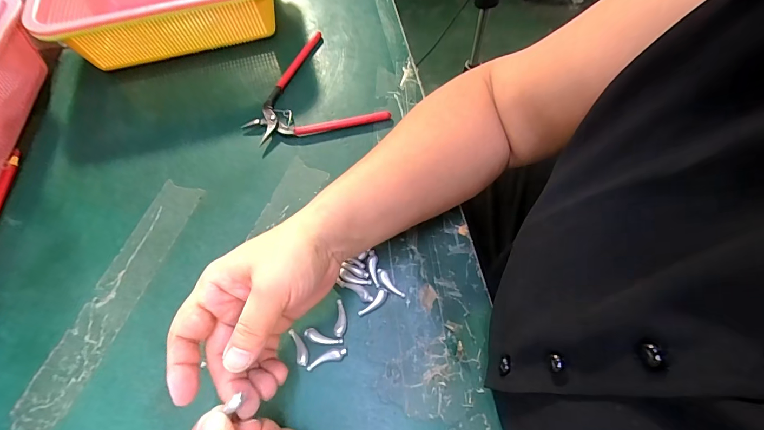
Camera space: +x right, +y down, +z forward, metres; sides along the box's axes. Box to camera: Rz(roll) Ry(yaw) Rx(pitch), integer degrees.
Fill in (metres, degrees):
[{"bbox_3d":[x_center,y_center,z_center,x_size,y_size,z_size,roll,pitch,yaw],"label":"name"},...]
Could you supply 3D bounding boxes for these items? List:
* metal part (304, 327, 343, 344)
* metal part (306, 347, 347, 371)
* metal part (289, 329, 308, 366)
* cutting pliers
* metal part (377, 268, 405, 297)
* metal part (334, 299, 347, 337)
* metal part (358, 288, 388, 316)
[{"bbox_3d":[-0.045,0.095,0.287,0.030,0.004,0.009,15,64,11],"label":"metal part"},{"bbox_3d":[-0.042,0.107,0.280,0.030,0.004,0.009,-18,62,-6],"label":"metal part"},{"bbox_3d":[-0.063,0.101,0.285,0.008,0.004,0.027,-20,63,-7],"label":"metal part"},{"bbox_3d":[-0.075,-0.151,0.422,0.147,0.012,0.149,-8,62,0],"label":"cutting pliers"},{"bbox_3d":[0.006,0.056,0.304,0.008,0.004,0.030,-38,66,-16],"label":"metal part"},{"bbox_3d":[-0.032,0.081,0.294,0.010,0.005,0.029,2,62,5],"label":"metal part"},{"bbox_3d":[-0.006,0.070,0.297,0.010,0.006,0.029,38,70,21],"label":"metal part"}]

